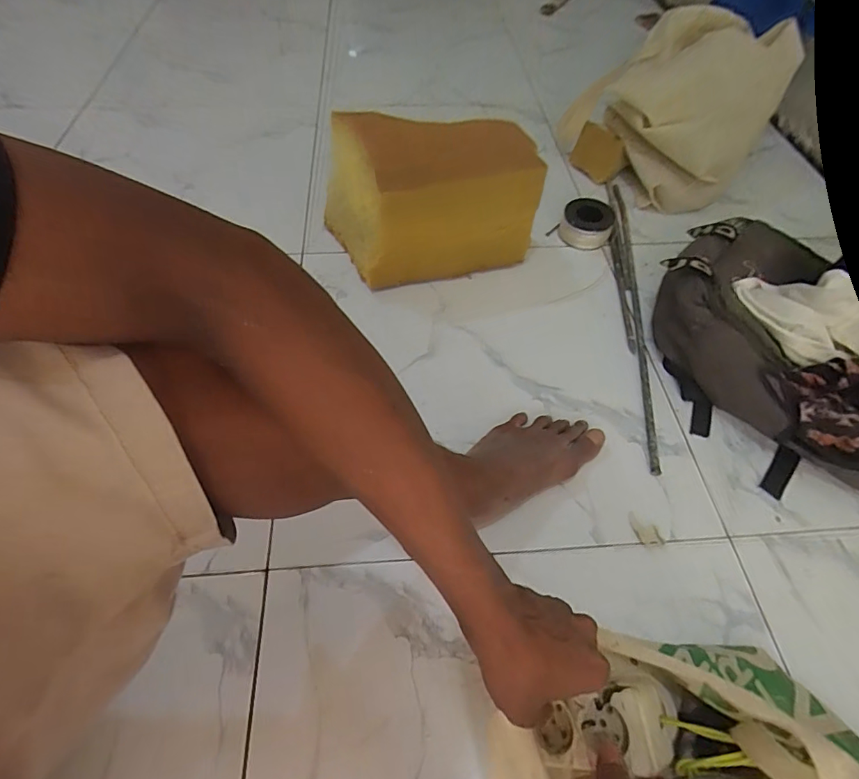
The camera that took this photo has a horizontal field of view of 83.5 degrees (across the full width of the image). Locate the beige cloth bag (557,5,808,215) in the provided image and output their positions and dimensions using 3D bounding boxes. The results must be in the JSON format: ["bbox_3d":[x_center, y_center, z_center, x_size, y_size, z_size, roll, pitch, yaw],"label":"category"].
[{"bbox_3d":[0.452,-0.511,0.869,0.280,0.214,0.300,-32,62,-21],"label":"beige cloth bag"}]

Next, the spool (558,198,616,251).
[{"bbox_3d":[0.262,-0.275,0.805,0.083,0.046,0.076,20,57,12],"label":"spool"}]

